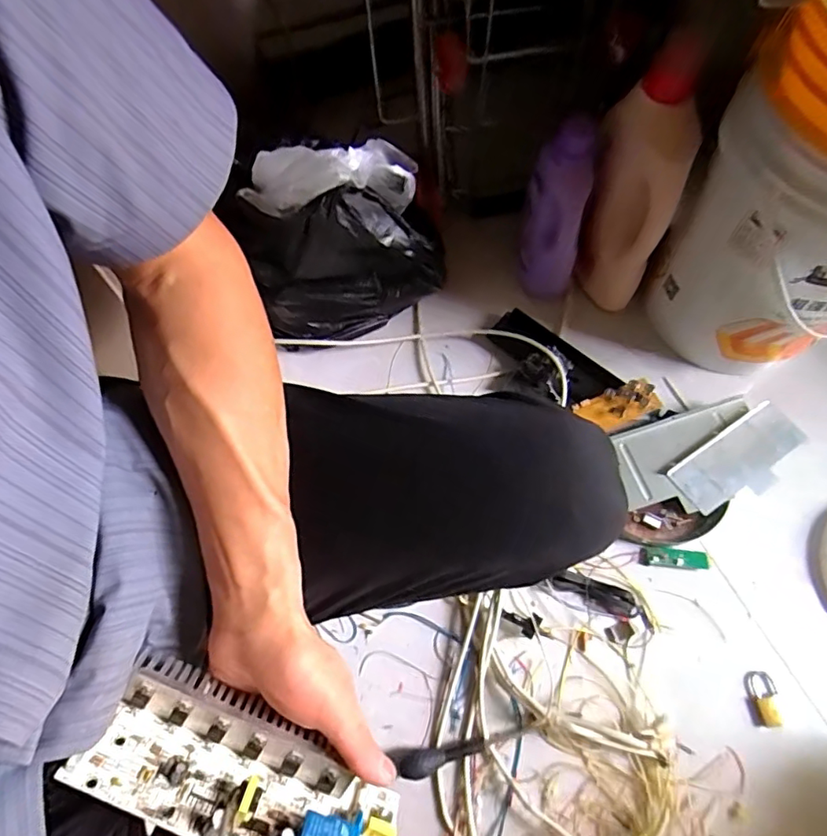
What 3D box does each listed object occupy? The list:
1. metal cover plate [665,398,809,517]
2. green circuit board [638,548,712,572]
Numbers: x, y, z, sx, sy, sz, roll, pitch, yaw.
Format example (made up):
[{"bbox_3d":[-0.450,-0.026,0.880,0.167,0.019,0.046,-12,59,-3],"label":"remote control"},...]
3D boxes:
[{"bbox_3d":[0.463,0.061,0.764,0.192,0.010,0.094,-34,73,-7],"label":"metal cover plate"},{"bbox_3d":[0.354,0.193,0.732,0.092,0.007,0.026,7,66,4],"label":"green circuit board"}]

